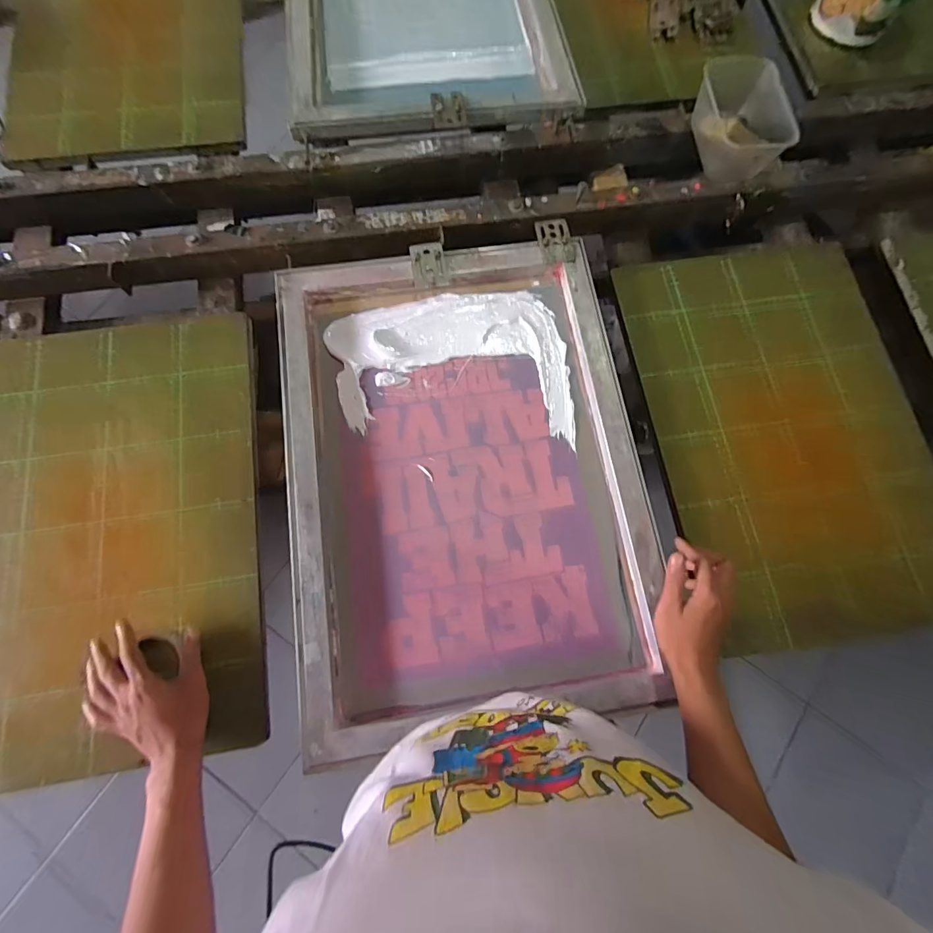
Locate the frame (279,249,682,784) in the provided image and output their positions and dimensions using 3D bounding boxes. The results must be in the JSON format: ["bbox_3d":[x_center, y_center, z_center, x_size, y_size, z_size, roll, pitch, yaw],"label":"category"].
[{"bbox_3d":[0.001,-0.010,0.628,0.476,0.042,0.654,-9,76,-4],"label":"frame"}]

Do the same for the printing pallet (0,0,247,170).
[{"bbox_3d":[-0.609,-0.790,0.815,0.377,0.025,0.584,-7,75,-4],"label":"printing pallet"}]

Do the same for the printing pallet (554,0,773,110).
[{"bbox_3d":[0.355,-0.945,0.902,0.402,0.031,0.583,-6,75,-3],"label":"printing pallet"}]

